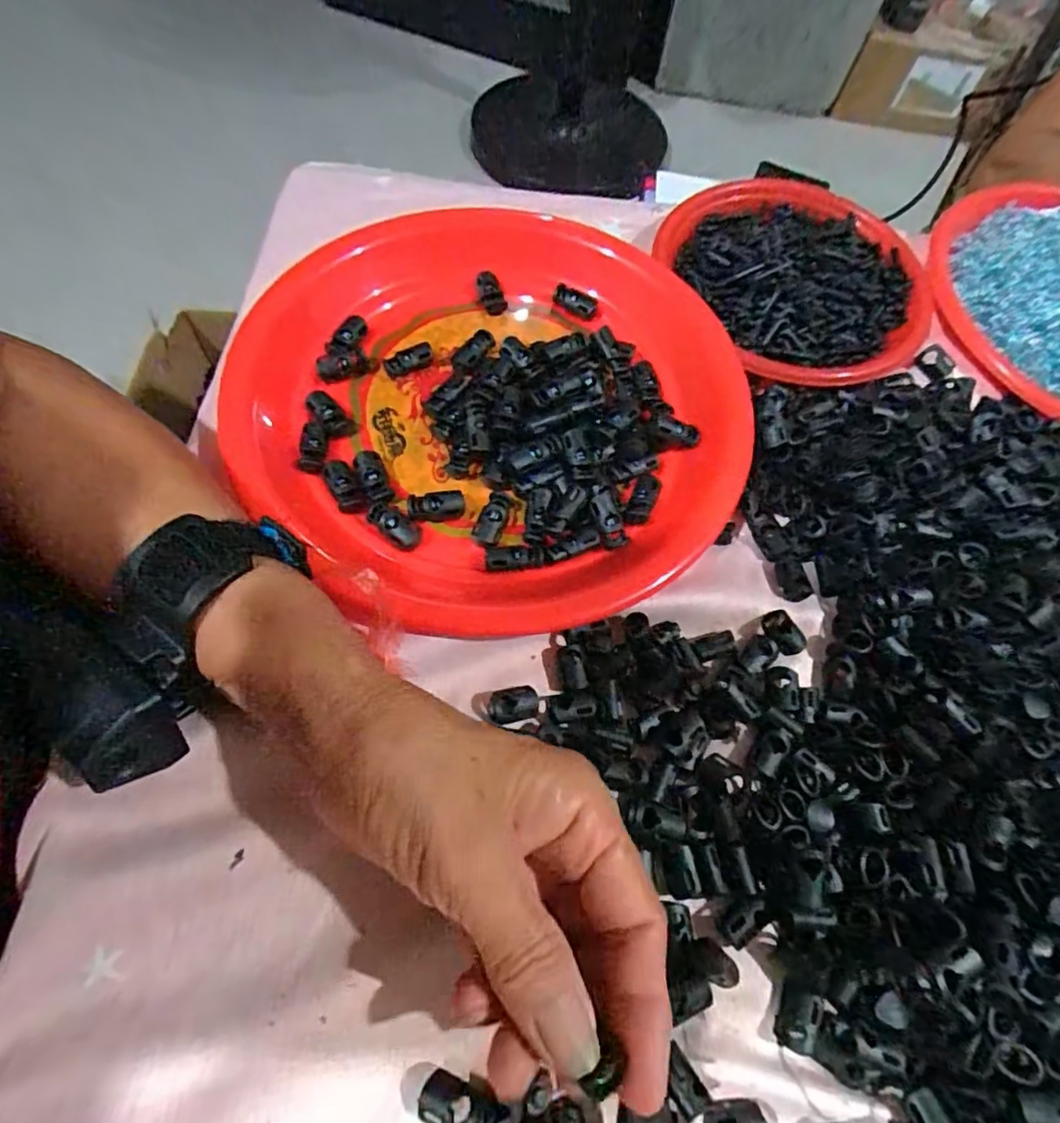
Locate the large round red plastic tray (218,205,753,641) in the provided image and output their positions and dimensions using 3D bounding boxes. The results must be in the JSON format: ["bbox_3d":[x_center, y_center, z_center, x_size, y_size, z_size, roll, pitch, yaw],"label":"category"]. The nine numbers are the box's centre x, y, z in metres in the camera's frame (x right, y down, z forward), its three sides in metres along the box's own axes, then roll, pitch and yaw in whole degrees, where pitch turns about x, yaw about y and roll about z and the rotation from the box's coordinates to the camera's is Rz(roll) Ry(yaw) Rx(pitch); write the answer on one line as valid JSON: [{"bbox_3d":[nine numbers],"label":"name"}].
[{"bbox_3d":[-0.016,-0.087,0.312,0.249,0.023,0.249,1,65,-3],"label":"large round red plastic tray"}]

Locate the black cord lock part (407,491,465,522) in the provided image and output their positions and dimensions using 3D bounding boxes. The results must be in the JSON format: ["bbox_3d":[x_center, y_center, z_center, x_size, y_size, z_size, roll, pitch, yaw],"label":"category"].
[{"bbox_3d":[-0.045,-0.027,0.290,0.027,0.008,0.013,-8,66,-7],"label":"black cord lock part"}]

